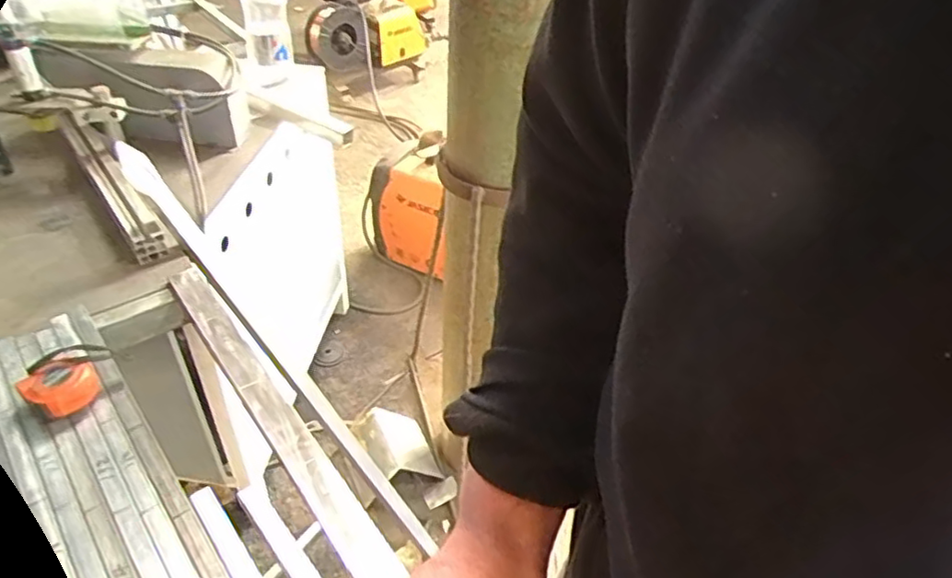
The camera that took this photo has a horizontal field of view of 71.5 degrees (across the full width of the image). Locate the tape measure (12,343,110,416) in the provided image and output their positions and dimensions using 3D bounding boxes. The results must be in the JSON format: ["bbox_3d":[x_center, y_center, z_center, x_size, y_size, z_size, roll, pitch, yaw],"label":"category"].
[{"bbox_3d":[-0.446,0.103,0.727,0.088,0.048,0.073,-26,47,-33],"label":"tape measure"}]

